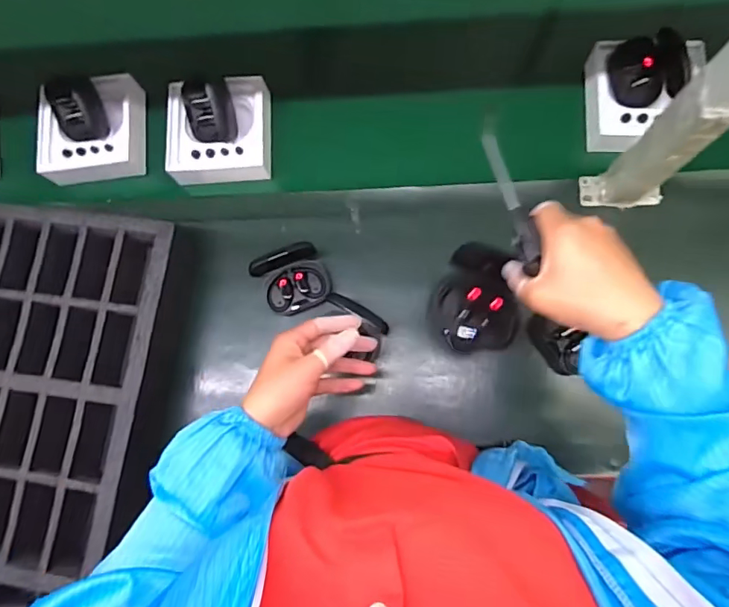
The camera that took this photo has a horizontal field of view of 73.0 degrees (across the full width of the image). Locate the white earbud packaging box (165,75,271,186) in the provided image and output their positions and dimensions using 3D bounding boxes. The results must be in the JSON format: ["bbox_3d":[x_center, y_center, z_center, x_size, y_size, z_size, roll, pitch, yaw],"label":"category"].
[{"bbox_3d":[-0.204,-0.243,0.695,0.140,0.051,0.132,-1,80,2],"label":"white earbud packaging box"}]

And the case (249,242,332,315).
[{"bbox_3d":[-0.089,-0.026,0.636,0.086,0.079,0.074,-21,80,-2],"label":"case"}]

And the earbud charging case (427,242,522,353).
[{"bbox_3d":[0.103,-0.006,0.458,0.081,0.026,0.097,7,80,3],"label":"earbud charging case"}]

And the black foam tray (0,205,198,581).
[{"bbox_3d":[-0.513,0.080,0.622,0.584,0.074,0.422,6,80,3],"label":"black foam tray"}]

